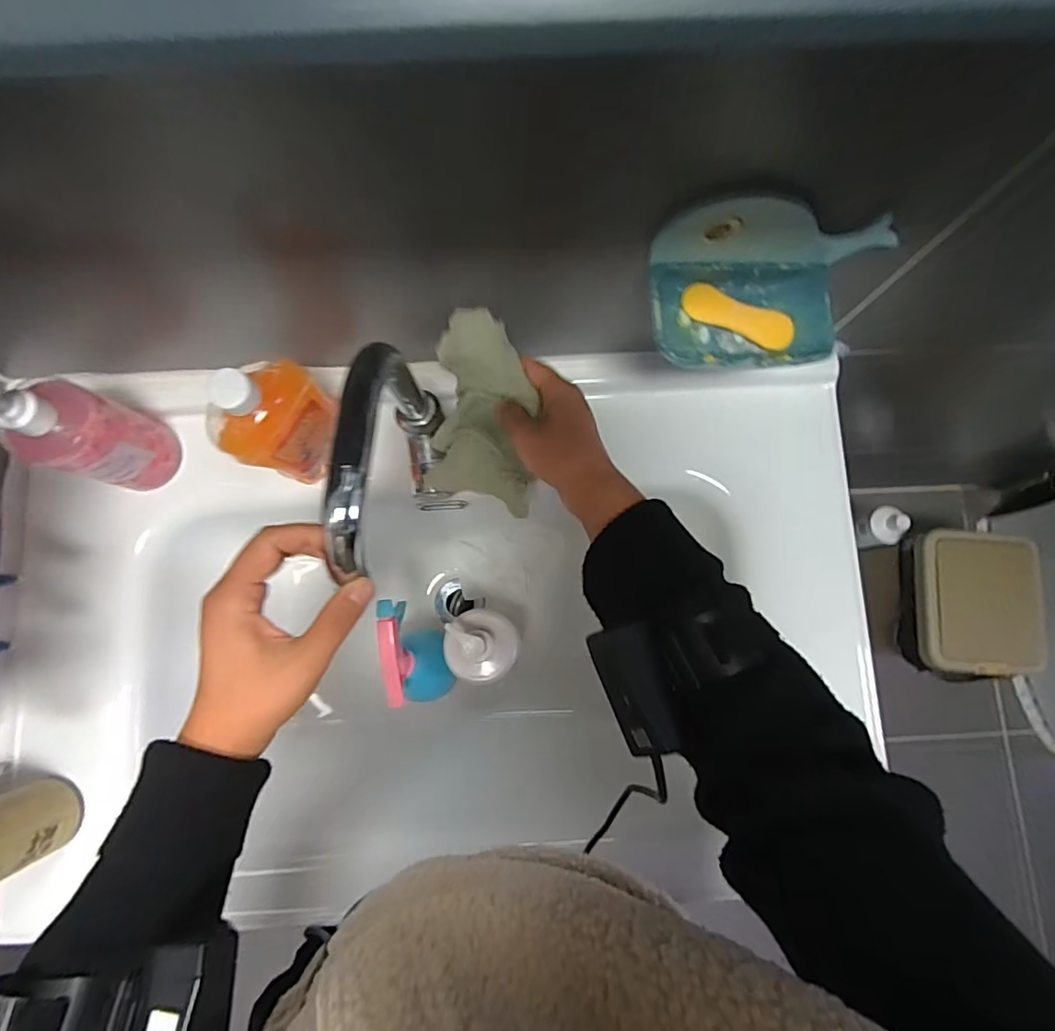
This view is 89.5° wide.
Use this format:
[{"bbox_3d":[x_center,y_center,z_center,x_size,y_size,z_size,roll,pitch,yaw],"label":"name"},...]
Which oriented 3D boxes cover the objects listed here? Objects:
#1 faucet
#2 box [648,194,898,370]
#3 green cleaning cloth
[{"bbox_3d":[-0.091,-0.031,0.382,0.034,0.191,0.153,1,81,-1],"label":"faucet"},{"bbox_3d":[0.164,-0.152,0.355,0.158,0.072,0.097,-4,81,-1],"label":"box"},{"bbox_3d":[-0.036,-0.081,0.421,0.095,0.026,0.148,16,104,21],"label":"green cleaning cloth"}]

